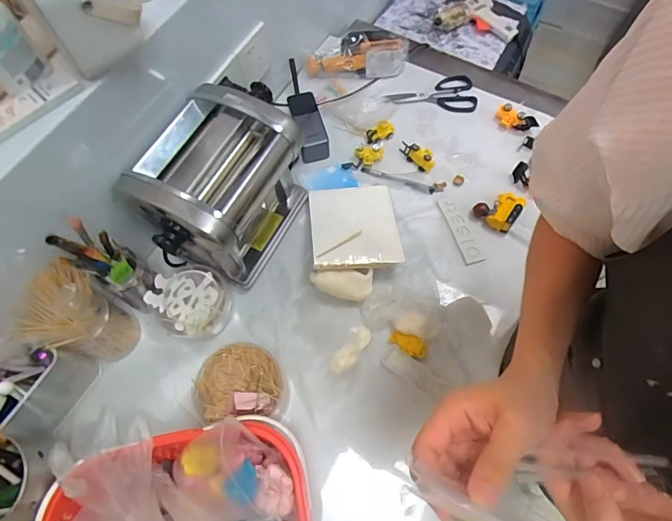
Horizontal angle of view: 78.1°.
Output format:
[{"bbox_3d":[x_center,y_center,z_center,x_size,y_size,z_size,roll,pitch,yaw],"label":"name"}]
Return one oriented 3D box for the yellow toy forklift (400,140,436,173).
[{"bbox_3d":[0.155,-0.199,0.786,0.033,0.024,0.072,-42,72,-17],"label":"yellow toy forklift"}]

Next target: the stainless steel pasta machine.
[{"bbox_3d":[-0.181,-0.105,0.643,0.186,0.199,0.249,26,68,12],"label":"stainless steel pasta machine"}]

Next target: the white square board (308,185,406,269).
[{"bbox_3d":[0.032,-0.063,0.713,0.147,0.014,0.183,-3,49,-5],"label":"white square board"}]

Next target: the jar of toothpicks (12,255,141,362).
[{"bbox_3d":[-0.353,0.083,0.585,0.084,0.172,0.100,25,68,11],"label":"jar of toothpicks"}]

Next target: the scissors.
[{"bbox_3d":[0.193,-0.337,0.851,0.178,0.013,0.090,-7,65,-3],"label":"scissors"}]

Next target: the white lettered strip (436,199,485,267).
[{"bbox_3d":[0.219,-0.054,0.728,0.035,0.007,0.128,-17,66,-8],"label":"white lettered strip"}]

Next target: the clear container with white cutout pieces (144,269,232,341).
[{"bbox_3d":[-0.229,0.074,0.659,0.101,0.091,0.103,0,65,0],"label":"clear container with white cutout pieces"}]

